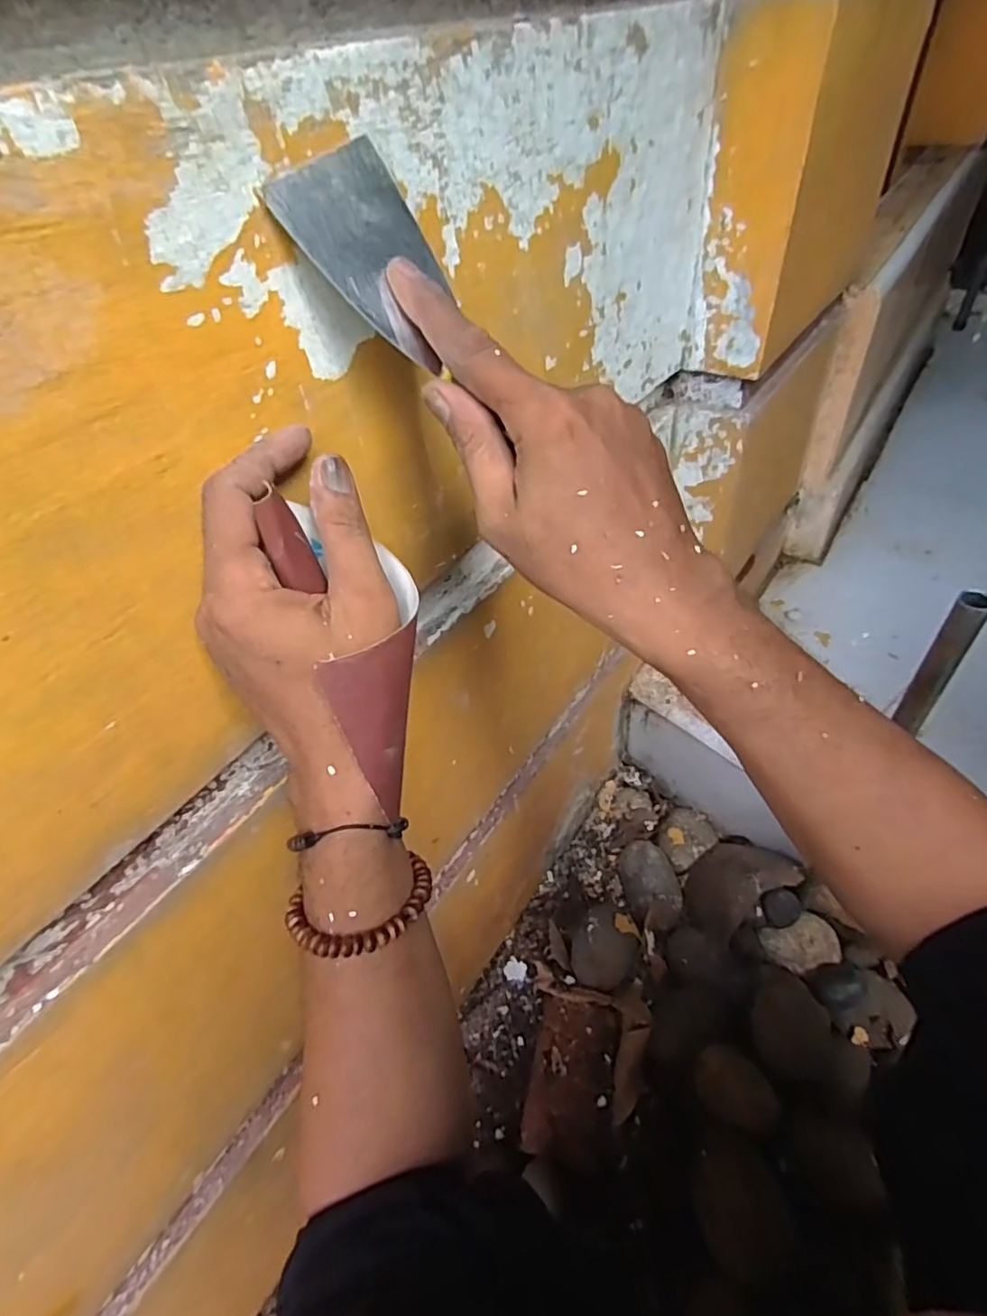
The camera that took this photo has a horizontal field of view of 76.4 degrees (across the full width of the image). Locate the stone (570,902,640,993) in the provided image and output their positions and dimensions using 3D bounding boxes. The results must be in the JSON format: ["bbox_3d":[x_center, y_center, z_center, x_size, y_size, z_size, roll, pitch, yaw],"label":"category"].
[{"bbox_3d":[0.143,0.364,0.789,0.075,0.045,0.096,17,49,23],"label":"stone"}]

